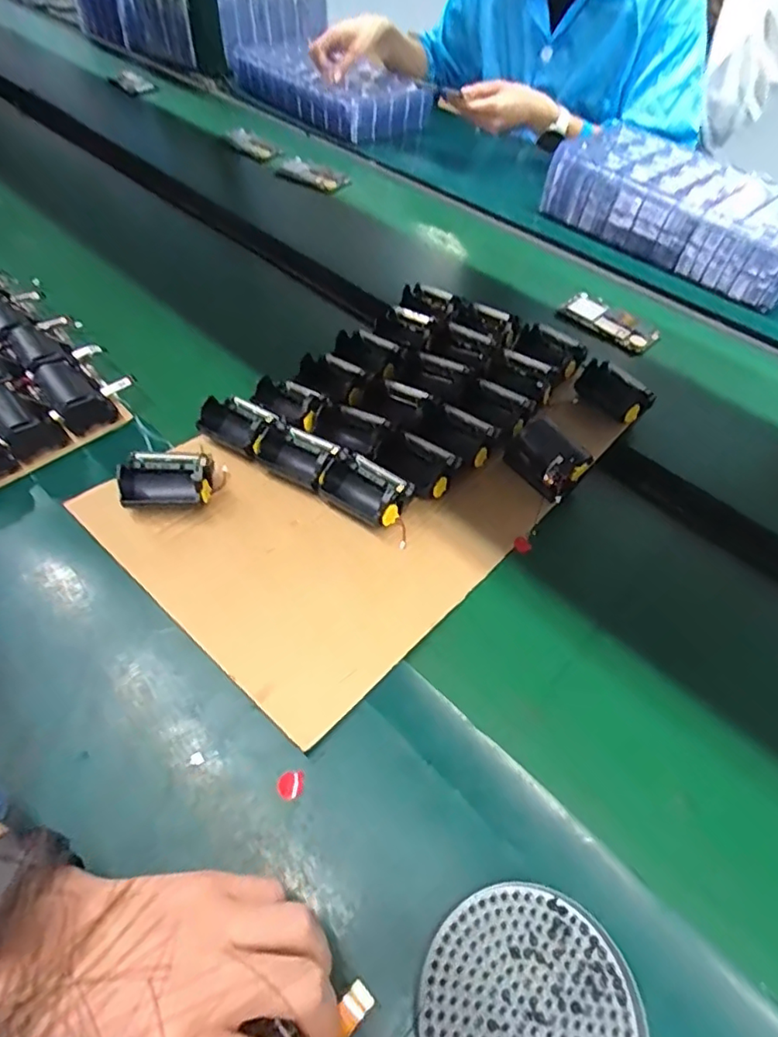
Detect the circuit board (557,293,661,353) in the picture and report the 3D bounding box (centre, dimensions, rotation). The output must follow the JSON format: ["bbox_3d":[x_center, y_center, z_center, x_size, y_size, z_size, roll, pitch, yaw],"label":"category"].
[{"bbox_3d":[0.287,-0.255,0.731,0.121,0.006,0.056,41,70,19],"label":"circuit board"}]

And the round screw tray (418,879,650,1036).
[{"bbox_3d":[0.075,0.264,0.299,0.111,0.019,0.114,2,52,-2],"label":"round screw tray"}]

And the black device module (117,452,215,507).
[{"bbox_3d":[-0.191,-0.033,0.494,0.080,0.039,0.051,-3,53,-6],"label":"black device module"}]

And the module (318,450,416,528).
[{"bbox_3d":[-0.022,-0.027,0.502,0.076,0.044,0.052,30,56,18],"label":"module"}]

